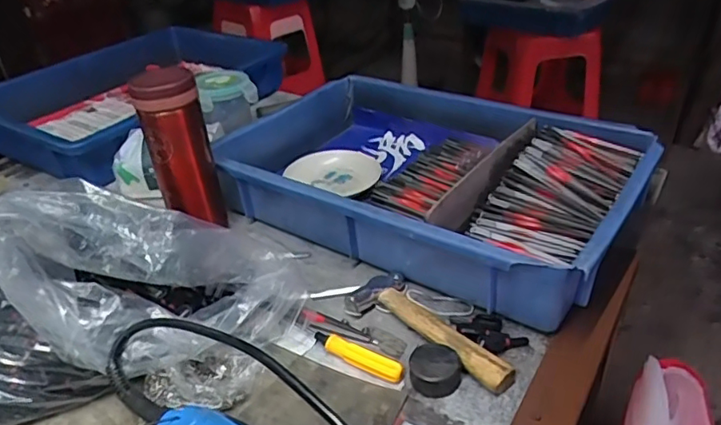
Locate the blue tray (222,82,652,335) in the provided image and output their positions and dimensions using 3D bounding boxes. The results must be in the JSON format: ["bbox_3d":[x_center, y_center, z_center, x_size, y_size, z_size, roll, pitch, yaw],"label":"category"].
[{"bbox_3d":[0.060,-0.052,0.639,0.469,0.083,0.288,21,40,32],"label":"blue tray"}]

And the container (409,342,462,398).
[{"bbox_3d":[0.058,0.122,0.435,0.038,0.020,0.036,-2,33,1],"label":"container"}]

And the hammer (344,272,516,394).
[{"bbox_3d":[0.049,0.102,0.470,0.064,0.019,0.156,-20,37,-25],"label":"hammer"}]

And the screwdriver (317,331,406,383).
[{"bbox_3d":[-0.003,0.116,0.460,0.085,0.013,0.016,18,39,30],"label":"screwdriver"}]

